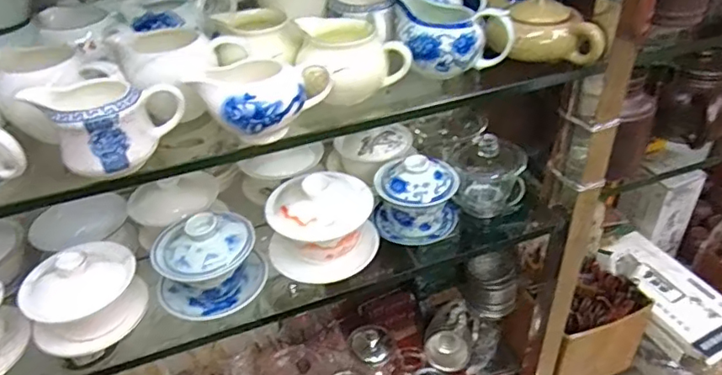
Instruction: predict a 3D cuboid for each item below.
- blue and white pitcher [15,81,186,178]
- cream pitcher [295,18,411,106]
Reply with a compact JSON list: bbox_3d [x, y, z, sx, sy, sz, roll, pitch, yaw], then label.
[{"bbox_3d":[-0.193,-0.054,0.424,0.070,0.054,0.093,29,48,35],"label":"blue and white pitcher"},{"bbox_3d":[-0.013,-0.112,0.488,0.093,0.056,0.068,-15,39,-15],"label":"cream pitcher"}]

